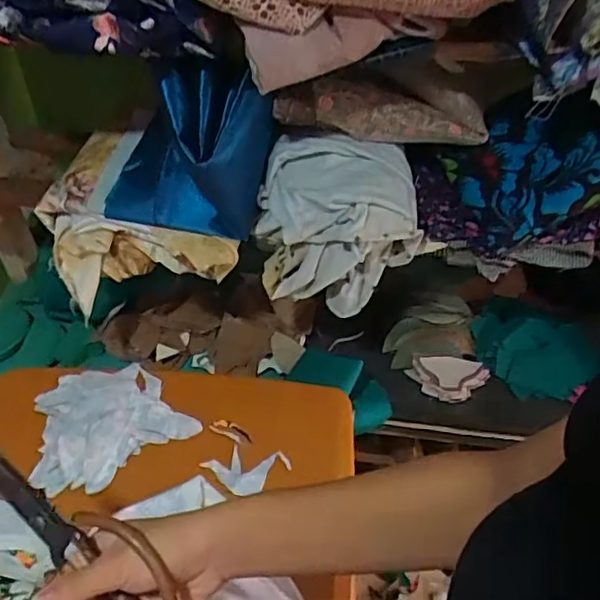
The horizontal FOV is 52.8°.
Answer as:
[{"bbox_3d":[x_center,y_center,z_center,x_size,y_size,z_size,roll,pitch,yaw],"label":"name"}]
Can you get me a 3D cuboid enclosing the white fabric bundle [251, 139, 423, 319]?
[{"bbox_3d":[0.047,-0.096,0.737,0.180,0.165,0.124,5,44,6],"label":"white fabric bundle"}]

